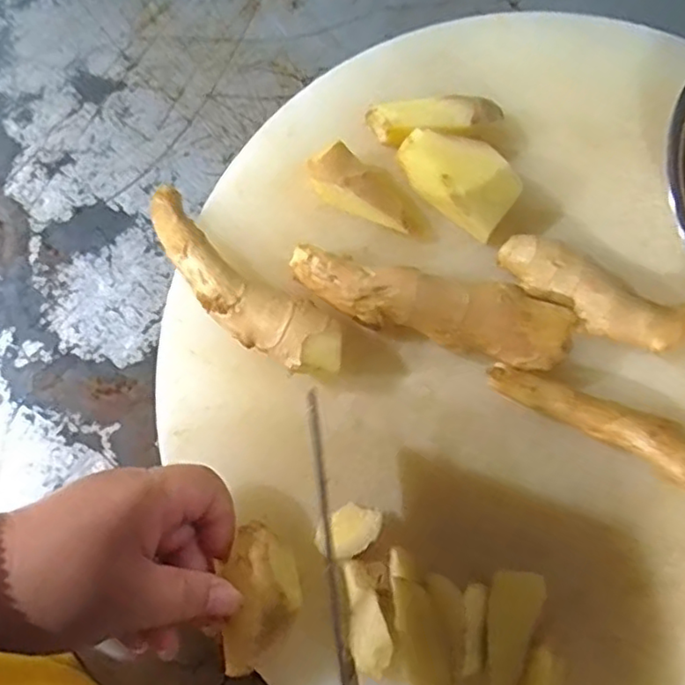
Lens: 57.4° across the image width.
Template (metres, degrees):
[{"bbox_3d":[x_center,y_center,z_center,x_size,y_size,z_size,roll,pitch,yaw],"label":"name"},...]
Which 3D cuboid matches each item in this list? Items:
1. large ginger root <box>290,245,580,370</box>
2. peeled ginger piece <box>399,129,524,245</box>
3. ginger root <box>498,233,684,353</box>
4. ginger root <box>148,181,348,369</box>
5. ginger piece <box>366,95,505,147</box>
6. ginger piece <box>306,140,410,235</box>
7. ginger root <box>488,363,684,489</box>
[{"bbox_3d":[0.043,-0.018,0.317,0.139,0.029,0.034,16,79,2],"label":"large ginger root"},{"bbox_3d":[0.059,-0.085,0.328,0.063,0.030,0.037,36,80,6],"label":"peeled ginger piece"},{"bbox_3d":[0.133,-0.021,0.321,0.111,0.026,0.036,20,79,3],"label":"ginger root"},{"bbox_3d":[-0.054,-0.028,0.315,0.129,0.028,0.036,41,81,6],"label":"ginger root"},{"bbox_3d":[0.051,-0.119,0.338,0.072,0.022,0.018,-1,79,-2],"label":"ginger piece"},{"bbox_3d":[0.011,-0.079,0.329,0.059,0.018,0.023,37,80,6],"label":"ginger piece"},{"bbox_3d":[0.128,0.038,0.311,0.116,0.022,0.025,29,80,4],"label":"ginger root"}]

